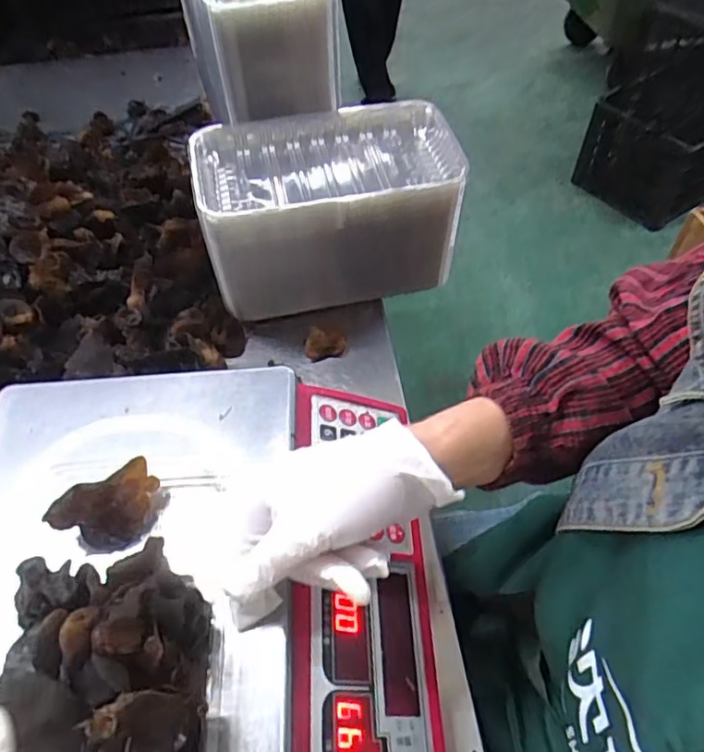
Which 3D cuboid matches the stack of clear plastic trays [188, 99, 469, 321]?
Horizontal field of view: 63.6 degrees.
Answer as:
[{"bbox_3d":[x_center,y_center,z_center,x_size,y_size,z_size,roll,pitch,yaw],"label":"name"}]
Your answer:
[{"bbox_3d":[-0.019,-0.167,0.567,0.237,0.127,0.165,-7,53,-2],"label":"stack of clear plastic trays"}]

